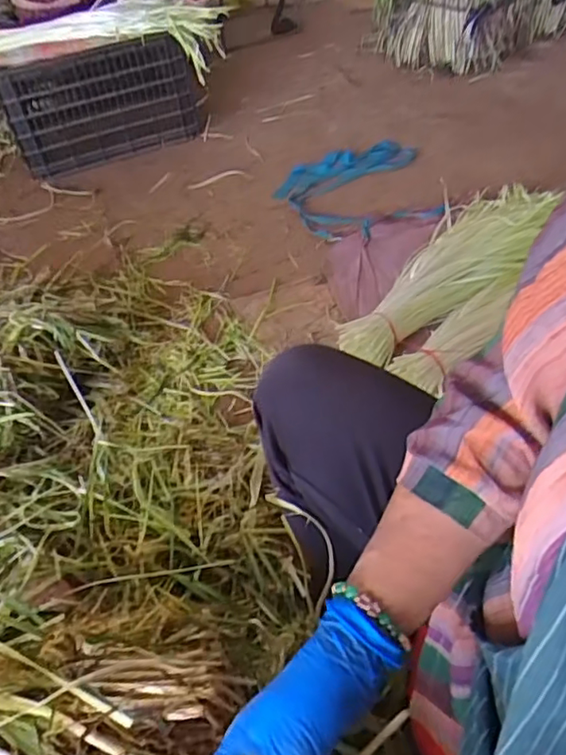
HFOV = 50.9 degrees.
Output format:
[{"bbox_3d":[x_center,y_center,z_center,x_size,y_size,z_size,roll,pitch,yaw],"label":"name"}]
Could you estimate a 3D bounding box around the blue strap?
[{"bbox_3d":[0.187,-0.451,1.426,0.348,0.023,0.375,-3,50,4],"label":"blue strap"}]

